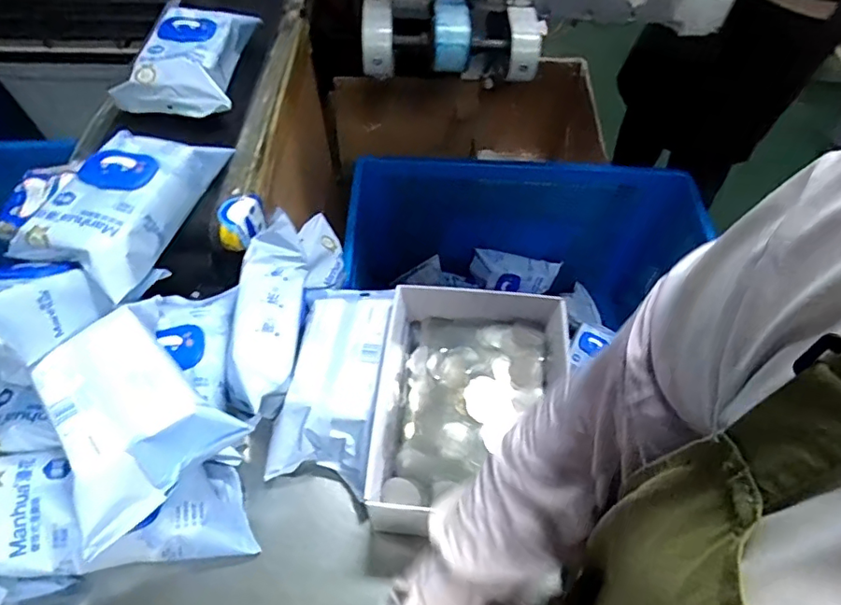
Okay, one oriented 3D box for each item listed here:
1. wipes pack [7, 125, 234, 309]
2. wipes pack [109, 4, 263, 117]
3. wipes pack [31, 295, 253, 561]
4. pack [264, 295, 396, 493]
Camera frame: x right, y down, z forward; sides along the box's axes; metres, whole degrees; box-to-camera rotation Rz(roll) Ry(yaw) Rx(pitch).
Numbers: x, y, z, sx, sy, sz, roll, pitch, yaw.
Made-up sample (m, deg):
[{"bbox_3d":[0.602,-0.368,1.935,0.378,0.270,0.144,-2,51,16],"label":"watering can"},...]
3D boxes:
[{"bbox_3d":[-0.346,-0.129,0.641,0.138,0.071,0.251,12,56,5],"label":"wipes pack"},{"bbox_3d":[-0.356,-0.380,0.856,0.167,0.084,0.285,2,56,-2],"label":"wipes pack"},{"bbox_3d":[-0.284,0.095,0.508,0.146,0.061,0.202,-38,66,-25],"label":"wipes pack"},{"bbox_3d":[-0.093,0.081,0.628,0.106,0.062,0.249,10,56,3],"label":"pack"}]

